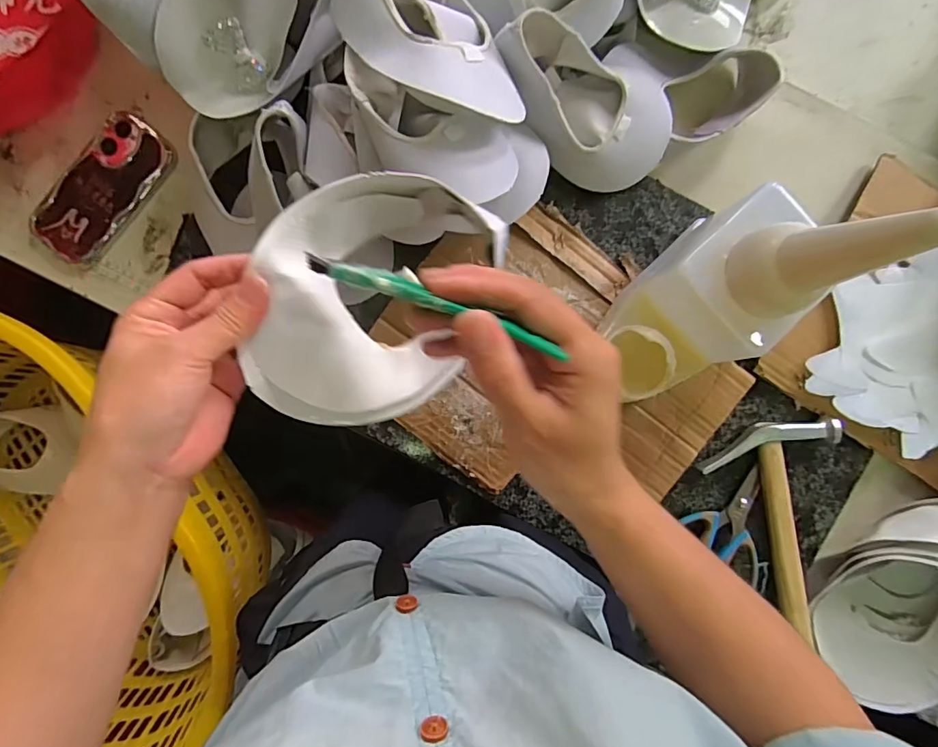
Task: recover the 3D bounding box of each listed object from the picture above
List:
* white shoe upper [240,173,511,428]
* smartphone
[{"bbox_3d":[-0.058,-0.043,0.302,0.119,0.061,0.156,23,88,-1],"label":"white shoe upper"},{"bbox_3d":[-0.399,-0.199,0.527,0.083,0.011,0.170,40,90,0],"label":"smartphone"}]

